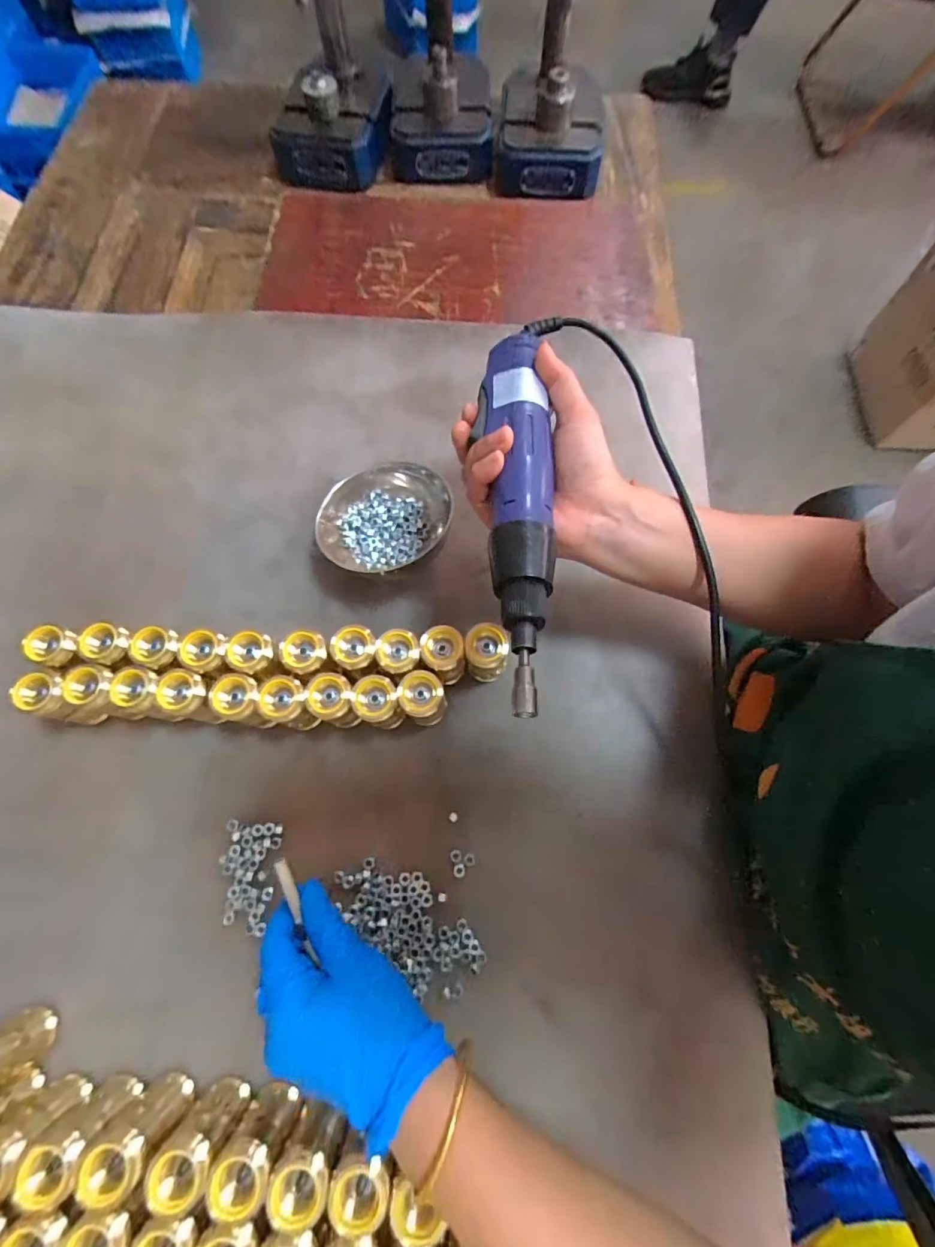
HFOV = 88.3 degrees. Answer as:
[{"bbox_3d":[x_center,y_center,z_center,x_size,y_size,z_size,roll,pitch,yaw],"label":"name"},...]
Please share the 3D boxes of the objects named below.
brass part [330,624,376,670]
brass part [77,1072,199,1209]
[{"bbox_3d":[-0.081,0.016,0.343,0.026,0.022,0.031,6,71,0],"label":"brass part"},{"bbox_3d":[-0.190,0.300,0.283,0.028,0.064,0.029,0,71,-1],"label":"brass part"}]

